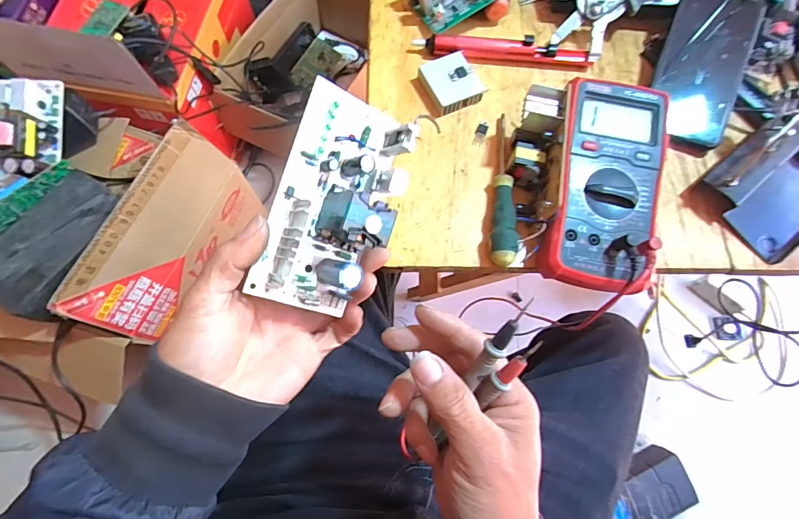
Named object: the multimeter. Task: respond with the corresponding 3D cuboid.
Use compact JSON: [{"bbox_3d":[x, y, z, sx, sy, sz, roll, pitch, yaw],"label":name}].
[{"bbox_3d":[0.172,-0.064,0.343,0.086,0.034,0.179,11,72,2],"label":"multimeter"}]

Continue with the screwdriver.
[{"bbox_3d":[0.095,-0.067,0.373,0.020,0.024,0.151,6,72,0],"label":"screwdriver"}]

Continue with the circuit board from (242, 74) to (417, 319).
[{"bbox_3d":[-0.036,-0.037,0.265,0.072,0.042,0.145,20,85,-33],"label":"circuit board"}]

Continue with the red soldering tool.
[{"bbox_3d":[0.108,-0.216,0.423,0.178,0.020,0.020,2,72,-1],"label":"red soldering tool"}]

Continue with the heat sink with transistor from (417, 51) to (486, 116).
[{"bbox_3d":[0.052,-0.177,0.412,0.050,0.018,0.053,-21,74,-9],"label":"heat sink with transistor"}]

